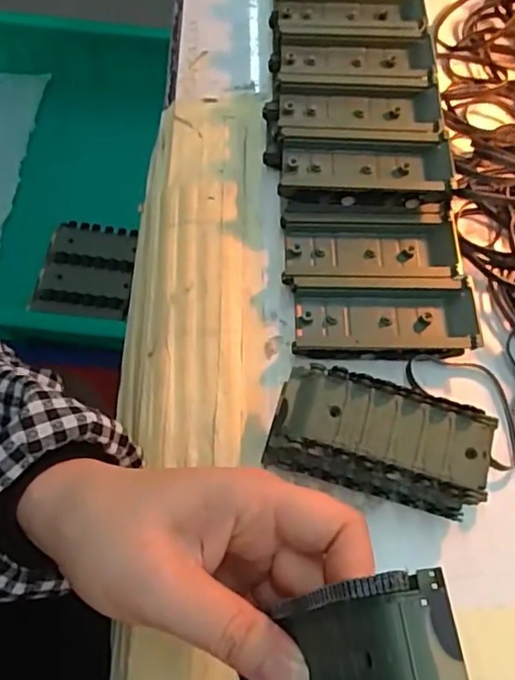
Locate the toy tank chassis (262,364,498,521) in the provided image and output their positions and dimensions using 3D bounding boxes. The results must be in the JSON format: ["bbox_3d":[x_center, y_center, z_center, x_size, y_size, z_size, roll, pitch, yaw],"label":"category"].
[{"bbox_3d":[0.060,0.050,0.294,0.106,0.033,0.051,15,66,6],"label":"toy tank chassis"}]

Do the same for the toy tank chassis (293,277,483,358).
[{"bbox_3d":[0.070,-0.011,0.331,0.098,0.015,0.041,-2,65,-1],"label":"toy tank chassis"}]

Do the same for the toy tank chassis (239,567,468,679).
[{"bbox_3d":[0.023,0.104,0.192,0.019,0.088,0.043,21,51,-31],"label":"toy tank chassis"}]

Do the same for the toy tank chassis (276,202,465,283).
[{"bbox_3d":[0.065,-0.054,0.349,0.099,0.017,0.048,-1,65,-1],"label":"toy tank chassis"}]

